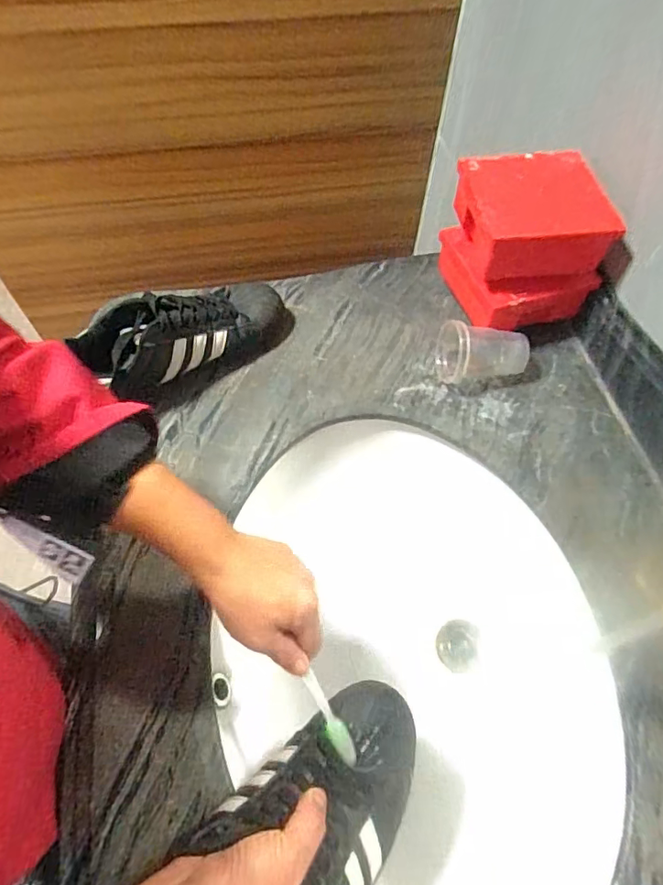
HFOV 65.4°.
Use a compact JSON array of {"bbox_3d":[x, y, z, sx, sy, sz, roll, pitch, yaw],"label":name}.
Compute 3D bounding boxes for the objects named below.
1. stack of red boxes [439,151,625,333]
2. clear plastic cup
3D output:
[{"bbox_3d":[0.210,-0.221,0.587,0.133,0.160,0.147,-9,59,-5],"label":"stack of red boxes"},{"bbox_3d":[0.166,-0.098,0.565,0.100,0.060,0.065,13,60,8],"label":"clear plastic cup"}]

